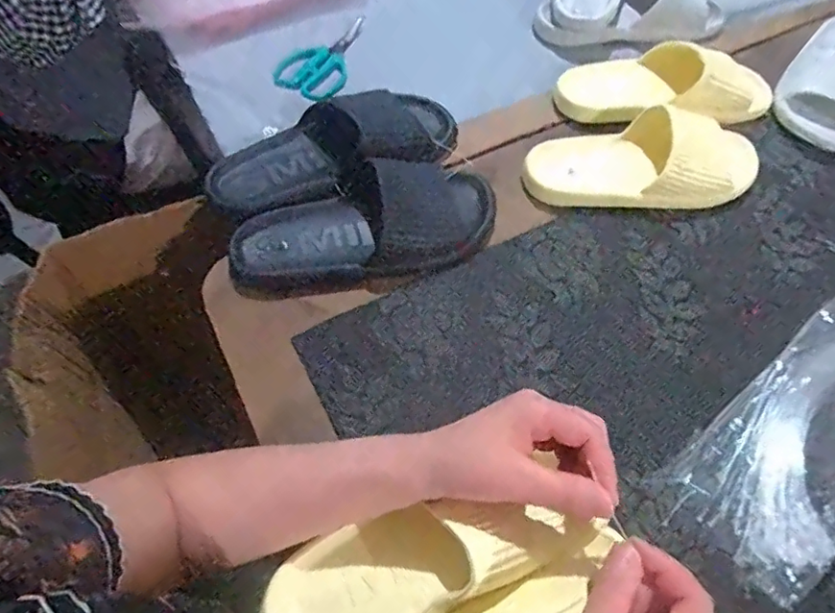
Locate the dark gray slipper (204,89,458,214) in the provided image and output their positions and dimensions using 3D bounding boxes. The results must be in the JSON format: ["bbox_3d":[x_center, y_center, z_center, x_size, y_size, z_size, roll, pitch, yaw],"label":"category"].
[{"bbox_3d":[-0.093,-0.174,0.628,0.282,0.072,0.092,-12,63,-8],"label":"dark gray slipper"}]

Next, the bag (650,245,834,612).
[{"bbox_3d":[0.401,0.070,0.526,0.421,0.031,0.132,-39,69,-20],"label":"bag"}]

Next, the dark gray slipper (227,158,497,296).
[{"bbox_3d":[-0.053,-0.083,0.586,0.278,0.057,0.125,-12,63,-8],"label":"dark gray slipper"}]

